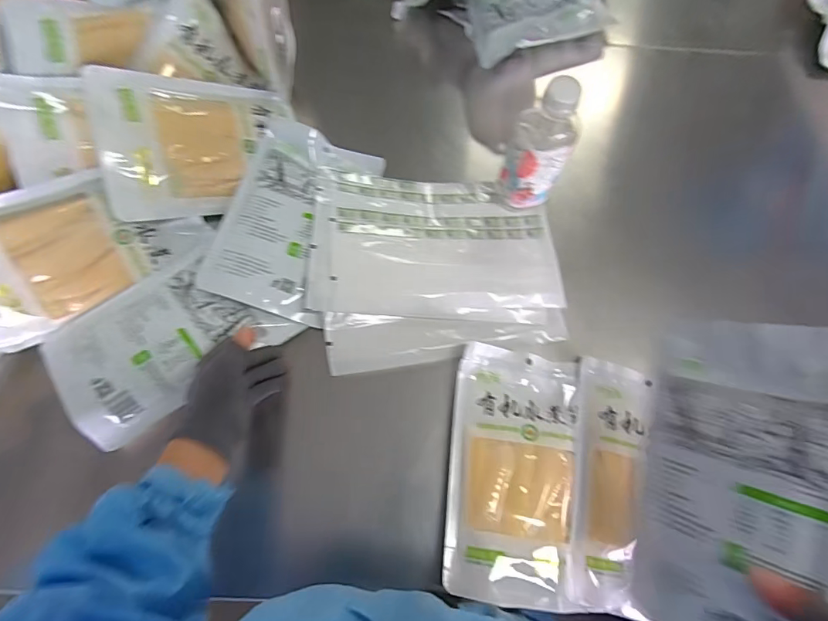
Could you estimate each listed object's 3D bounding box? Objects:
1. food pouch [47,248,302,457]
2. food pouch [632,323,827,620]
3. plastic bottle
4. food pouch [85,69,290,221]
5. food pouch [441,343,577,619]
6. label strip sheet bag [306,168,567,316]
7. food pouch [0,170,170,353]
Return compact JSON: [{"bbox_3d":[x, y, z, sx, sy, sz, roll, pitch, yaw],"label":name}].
[{"bbox_3d":[-0.293,0.034,0.496,0.196,0.034,0.139,-40,76,-15],"label":"food pouch"},{"bbox_3d":[0.247,0.134,0.335,0.021,0.153,0.251,18,83,-27],"label":"food pouch"},{"bbox_3d":[0.149,-0.186,0.530,0.071,0.178,0.059,25,71,6],"label":"plastic bottle"},{"bbox_3d":[-0.251,-0.197,0.530,0.214,0.020,0.160,-14,96,-39],"label":"food pouch"},{"bbox_3d":[0.106,0.161,0.461,0.134,0.022,0.248,10,70,1],"label":"food pouch"},{"bbox_3d":[0.028,-0.089,0.570,0.311,0.018,0.192,-1,68,-12],"label":"label strip sheet bag"},{"bbox_3d":[-0.389,-0.055,0.476,0.192,0.028,0.145,-37,112,-17],"label":"food pouch"}]

